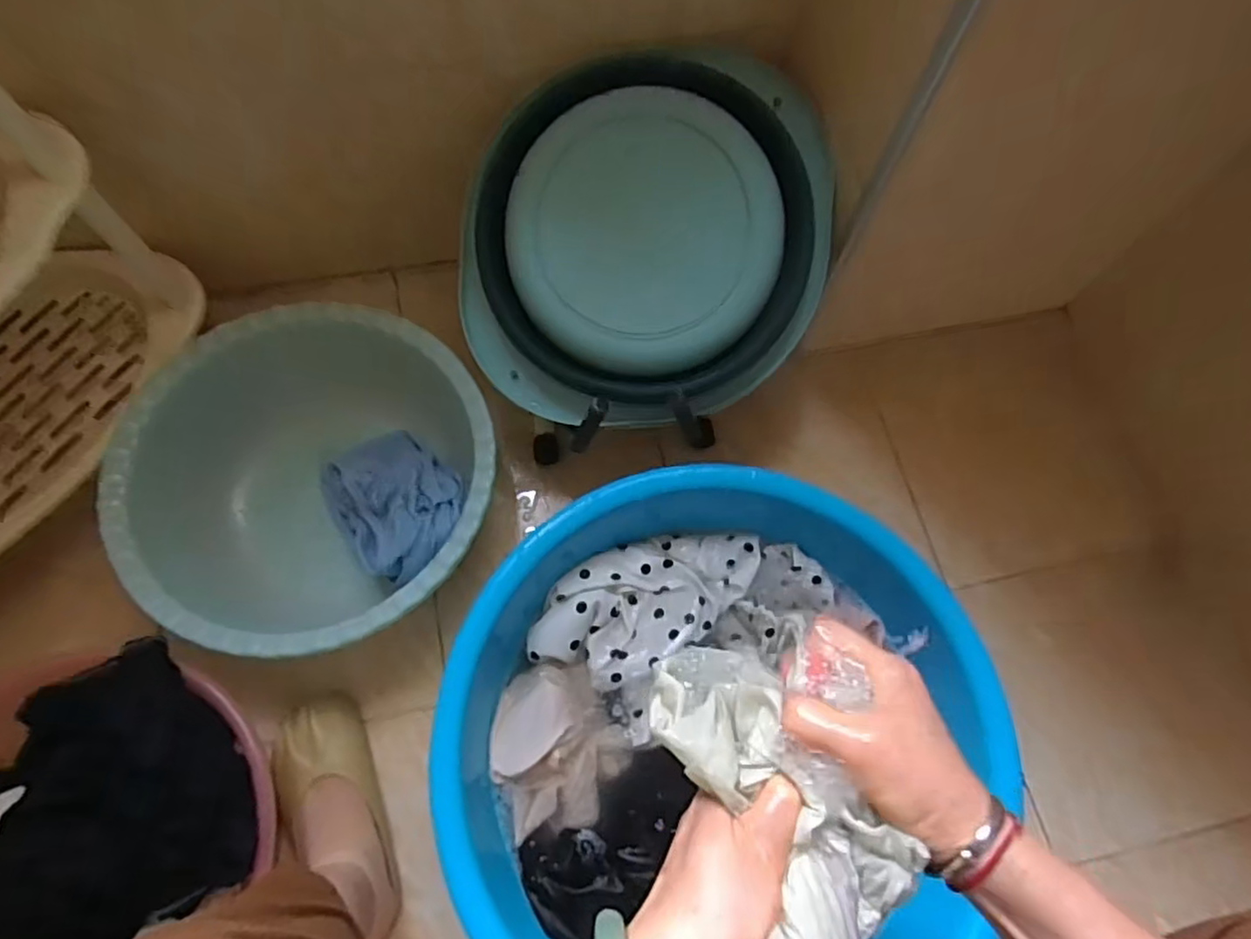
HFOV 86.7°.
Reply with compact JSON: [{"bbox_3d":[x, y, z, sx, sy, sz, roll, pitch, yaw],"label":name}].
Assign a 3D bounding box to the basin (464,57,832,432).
[{"bbox_3d":[0.019,-0.231,0.675,0.371,0.120,0.390,2,100,4],"label":"basin"}]

